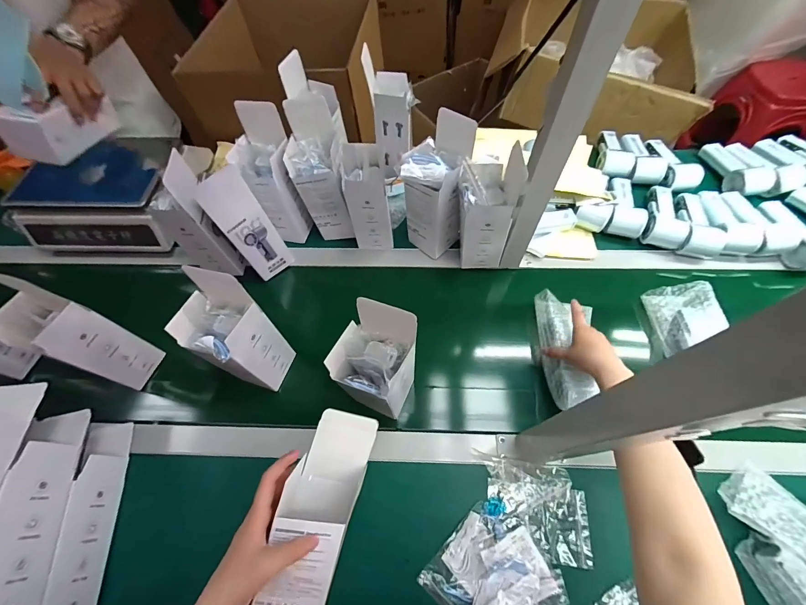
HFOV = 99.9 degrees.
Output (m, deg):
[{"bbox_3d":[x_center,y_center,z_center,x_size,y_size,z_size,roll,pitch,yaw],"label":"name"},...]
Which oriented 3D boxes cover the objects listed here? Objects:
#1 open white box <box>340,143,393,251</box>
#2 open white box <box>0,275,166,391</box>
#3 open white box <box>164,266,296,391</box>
[{"bbox_3d":[-0.061,-0.179,0.615,0.073,0.198,0.085,-9,63,-2],"label":"open white box"},{"bbox_3d":[-0.467,0.053,0.492,0.078,0.215,0.074,18,65,11],"label":"open white box"},{"bbox_3d":[-0.236,0.052,0.483,0.087,0.211,0.090,19,65,11],"label":"open white box"}]

